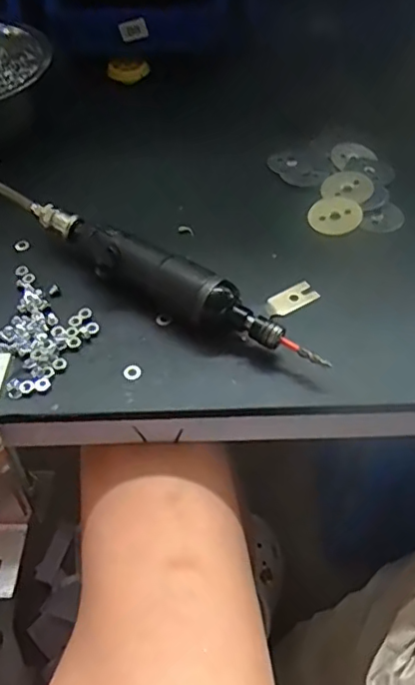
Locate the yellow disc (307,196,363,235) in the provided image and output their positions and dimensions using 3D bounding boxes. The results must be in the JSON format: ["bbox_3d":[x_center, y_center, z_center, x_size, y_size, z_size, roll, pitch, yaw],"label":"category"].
[{"bbox_3d":[0.113,-0.113,0.503,0.041,0.007,0.046,28,58,22],"label":"yellow disc"}]

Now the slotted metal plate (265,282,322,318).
[{"bbox_3d":[0.066,-0.034,0.447,0.045,0.004,0.018,-26,55,-18],"label":"slotted metal plate"}]

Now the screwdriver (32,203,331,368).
[{"bbox_3d":[-0.030,-0.043,0.432,0.254,0.046,0.034,23,56,19],"label":"screwdriver"}]

